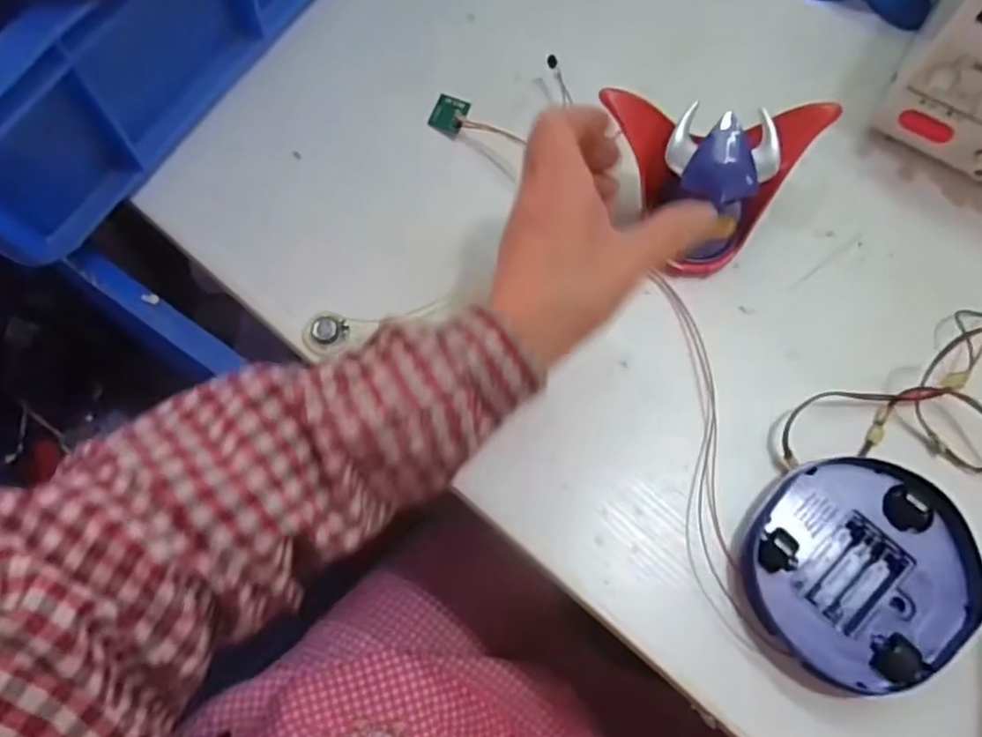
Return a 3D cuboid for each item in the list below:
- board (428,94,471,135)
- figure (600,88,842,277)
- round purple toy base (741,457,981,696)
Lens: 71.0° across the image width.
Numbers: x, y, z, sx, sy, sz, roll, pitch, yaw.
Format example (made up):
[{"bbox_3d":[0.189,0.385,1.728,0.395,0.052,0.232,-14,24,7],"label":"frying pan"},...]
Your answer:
[{"bbox_3d":[-0.027,-0.166,0.451,0.022,0.004,0.022,23,100,14],"label":"board"},{"bbox_3d":[0.127,-0.106,0.400,0.125,0.066,0.076,3,71,0],"label":"figure"},{"bbox_3d":[0.186,0.102,0.354,0.107,0.032,0.106,0,71,-1],"label":"round purple toy base"}]

